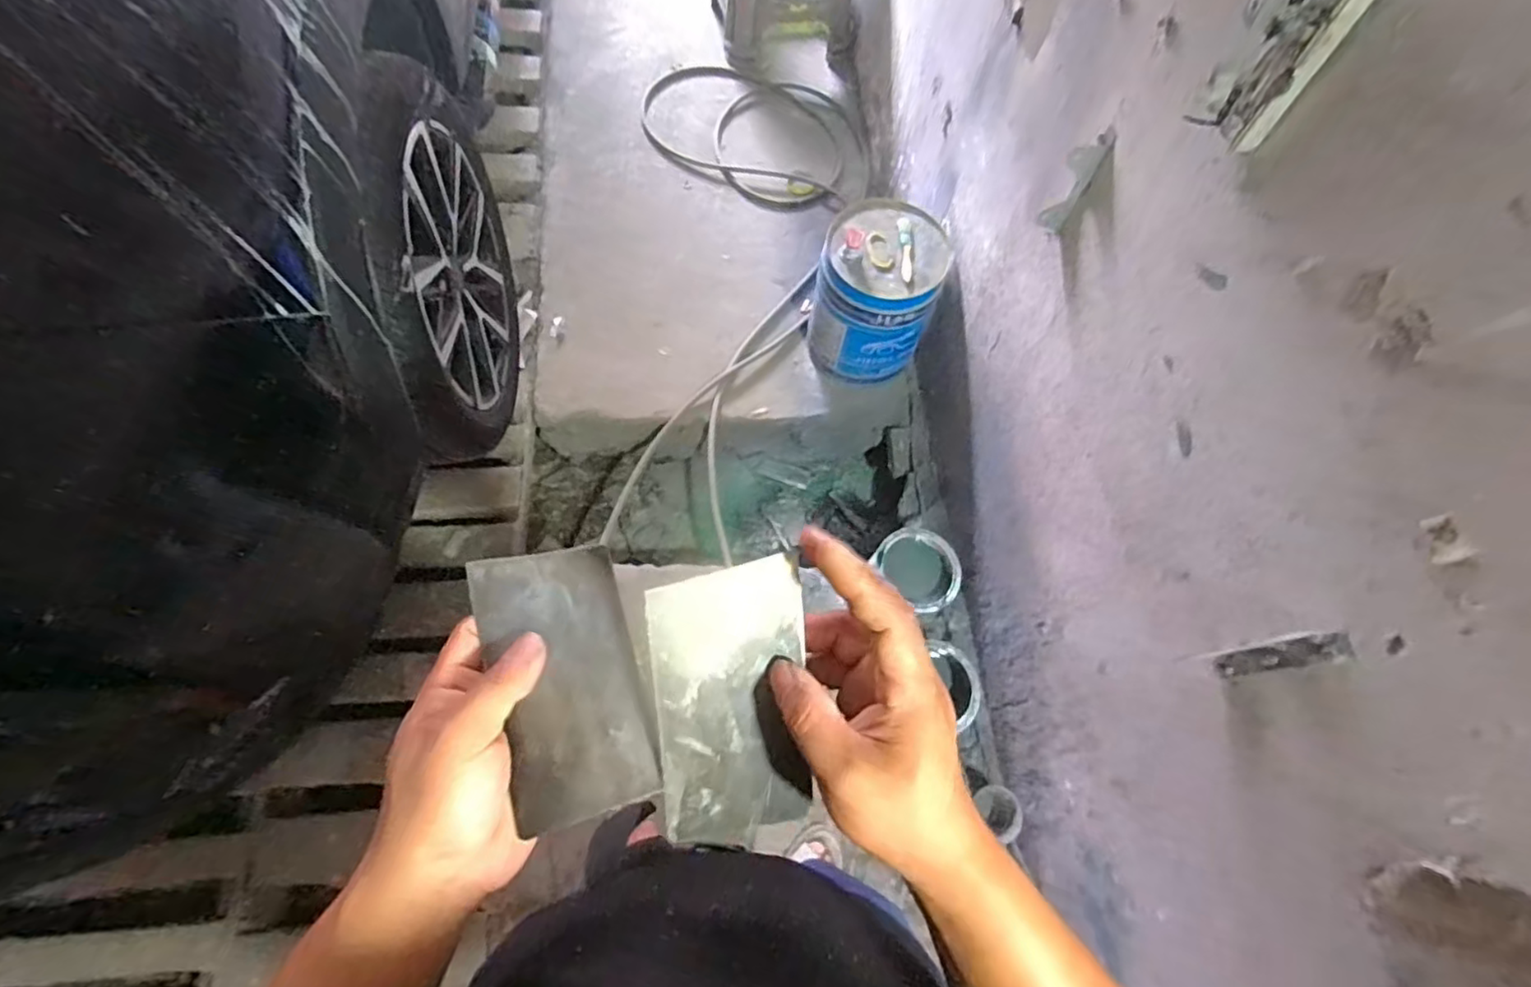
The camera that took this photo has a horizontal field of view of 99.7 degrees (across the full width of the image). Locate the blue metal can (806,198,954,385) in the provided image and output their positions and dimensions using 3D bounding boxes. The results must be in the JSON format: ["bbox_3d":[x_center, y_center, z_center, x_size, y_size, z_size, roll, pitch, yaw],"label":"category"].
[{"bbox_3d":[0.254,-0.457,1.496,0.261,0.356,0.267,2,68,-4],"label":"blue metal can"}]

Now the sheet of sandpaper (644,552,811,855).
[{"bbox_3d":[-0.015,0.104,0.315,0.072,0.005,0.137,-6,96,-9],"label":"sheet of sandpaper"}]

